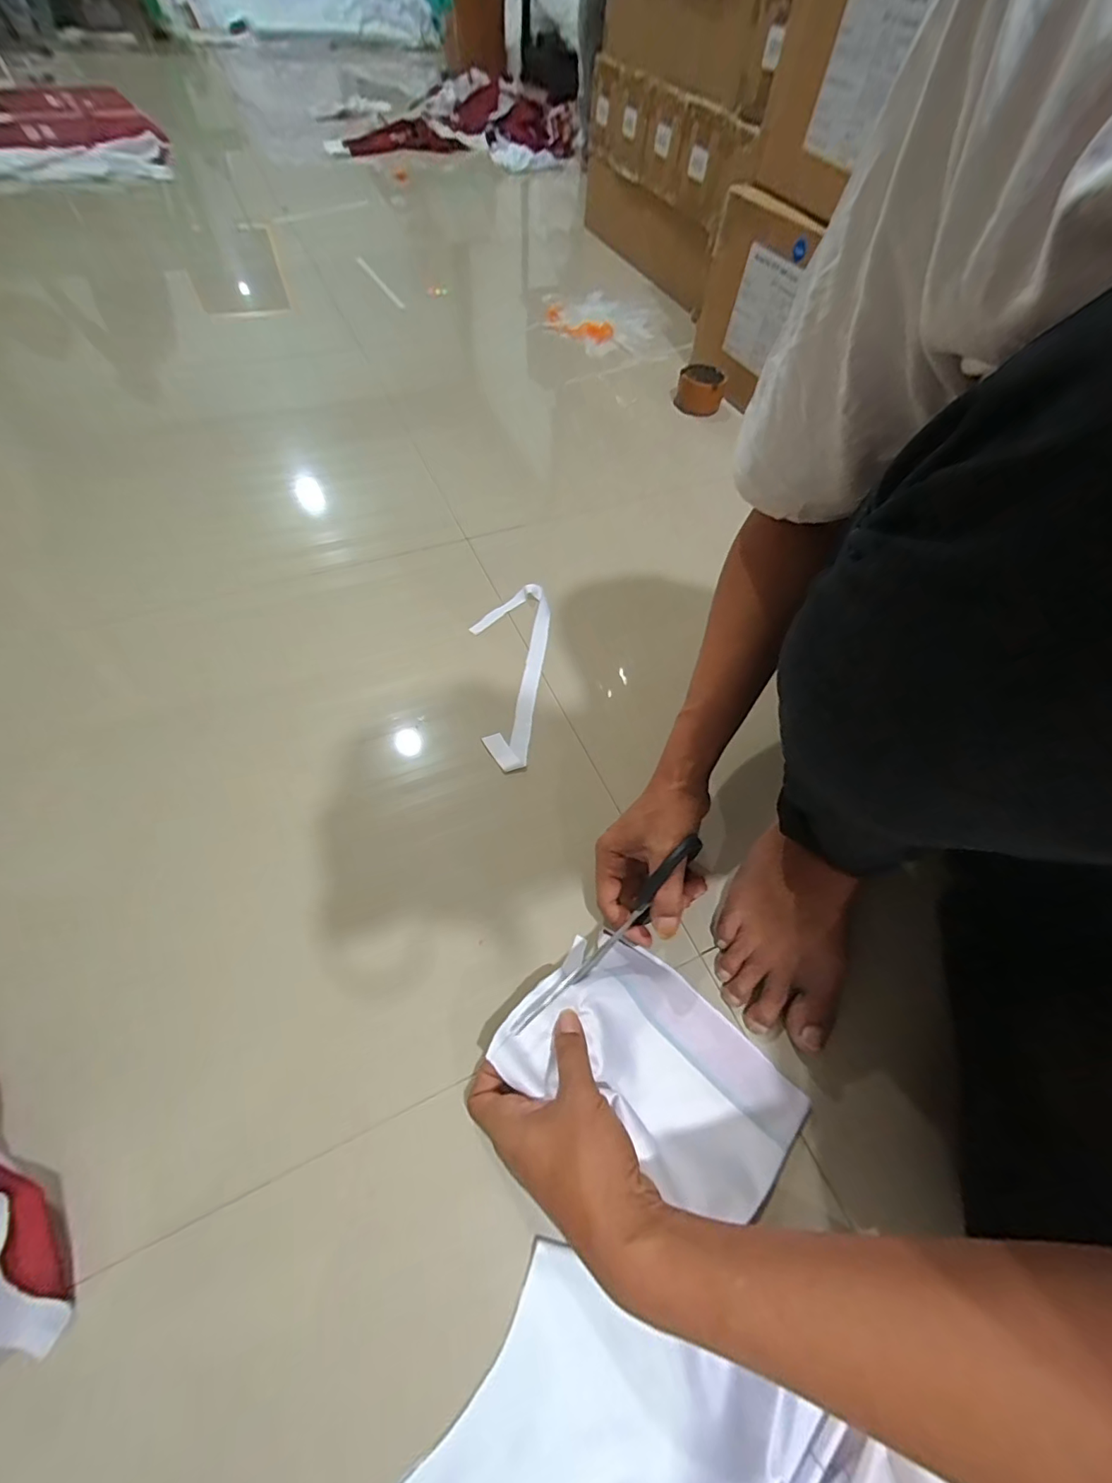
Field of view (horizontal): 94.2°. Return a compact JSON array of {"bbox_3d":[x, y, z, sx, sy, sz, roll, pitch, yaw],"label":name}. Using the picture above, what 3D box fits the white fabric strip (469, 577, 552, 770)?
[{"bbox_3d":[-0.061,-0.089,0.604,0.088,0.022,0.259,7,57,0],"label":"white fabric strip"}]

